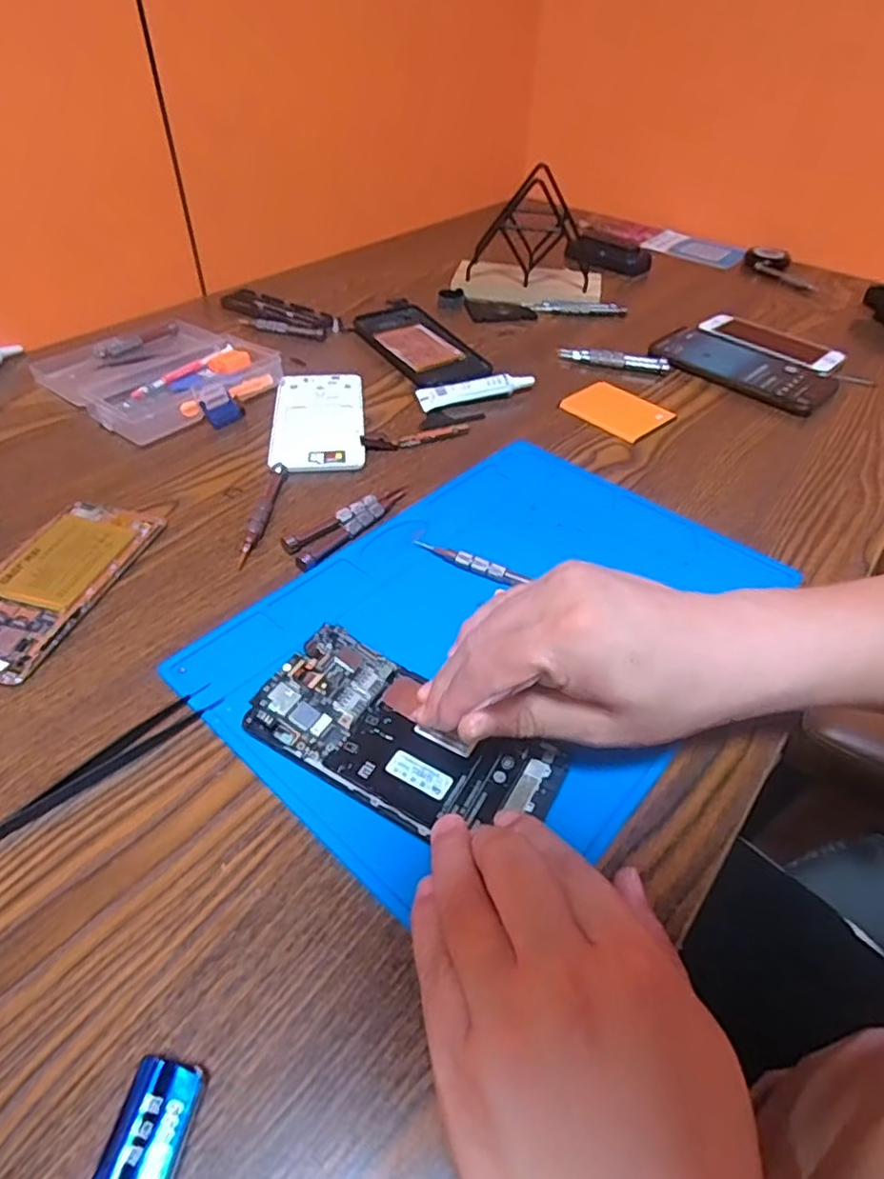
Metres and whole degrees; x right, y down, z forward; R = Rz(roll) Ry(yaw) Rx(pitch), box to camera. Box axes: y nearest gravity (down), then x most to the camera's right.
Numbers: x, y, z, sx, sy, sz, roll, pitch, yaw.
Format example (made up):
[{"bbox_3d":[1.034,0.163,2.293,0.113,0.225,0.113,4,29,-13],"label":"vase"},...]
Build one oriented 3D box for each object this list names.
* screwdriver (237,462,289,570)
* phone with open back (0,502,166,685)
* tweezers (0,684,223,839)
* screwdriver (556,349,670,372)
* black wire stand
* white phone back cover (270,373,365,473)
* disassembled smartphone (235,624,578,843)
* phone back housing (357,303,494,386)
[{"bbox_3d":[-0.122,-0.054,0.433,0.011,0.011,0.098,4,45,2],"label":"screwdriver"},{"bbox_3d":[-0.235,-0.006,0.380,0.068,0.011,0.141,13,46,10],"label":"phone with open back"},{"bbox_3d":[-0.161,0.081,0.300,0.111,0.005,0.016,-32,54,-29],"label":"tweezers"},{"bbox_3d":[0.165,-0.223,0.613,0.104,0.015,0.012,12,46,9],"label":"screwdriver"},{"bbox_3d":[0.100,-0.400,0.712,0.135,0.109,0.096,5,45,3],"label":"black wire stand"},{"bbox_3d":[-0.101,-0.141,0.522,0.073,0.006,0.145,-3,45,-6],"label":"white phone back cover"},{"bbox_3d":[-0.016,0.072,0.308,0.146,0.011,0.073,23,48,13],"label":"disassembled smartphone"},{"bbox_3d":[-0.027,-0.245,0.627,0.074,0.012,0.170,-22,50,-23],"label":"phone back housing"}]

